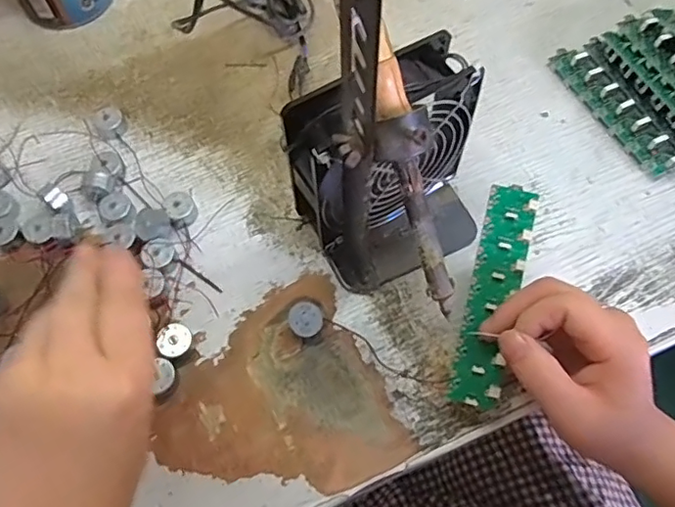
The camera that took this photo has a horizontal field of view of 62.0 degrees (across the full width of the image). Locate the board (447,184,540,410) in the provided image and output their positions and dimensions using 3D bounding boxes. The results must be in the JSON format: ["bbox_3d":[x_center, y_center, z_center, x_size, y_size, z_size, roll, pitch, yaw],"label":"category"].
[{"bbox_3d":[0.097,0.025,0.346,0.029,0.007,0.136,14,83,8],"label":"board"}]

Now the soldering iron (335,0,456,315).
[{"bbox_3d":[0.029,-0.064,0.268,0.029,0.021,0.202,-24,110,-12],"label":"soldering iron"}]

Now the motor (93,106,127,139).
[{"bbox_3d":[-0.185,-0.106,0.458,0.024,0.015,0.021,-29,66,-14],"label":"motor"}]

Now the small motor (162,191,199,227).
[{"bbox_3d":[-0.118,-0.034,0.424,0.022,0.014,0.024,0,62,0],"label":"small motor"}]

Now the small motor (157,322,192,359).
[{"bbox_3d":[-0.108,0.059,0.376,0.021,0.014,0.024,-18,64,-9],"label":"small motor"}]

